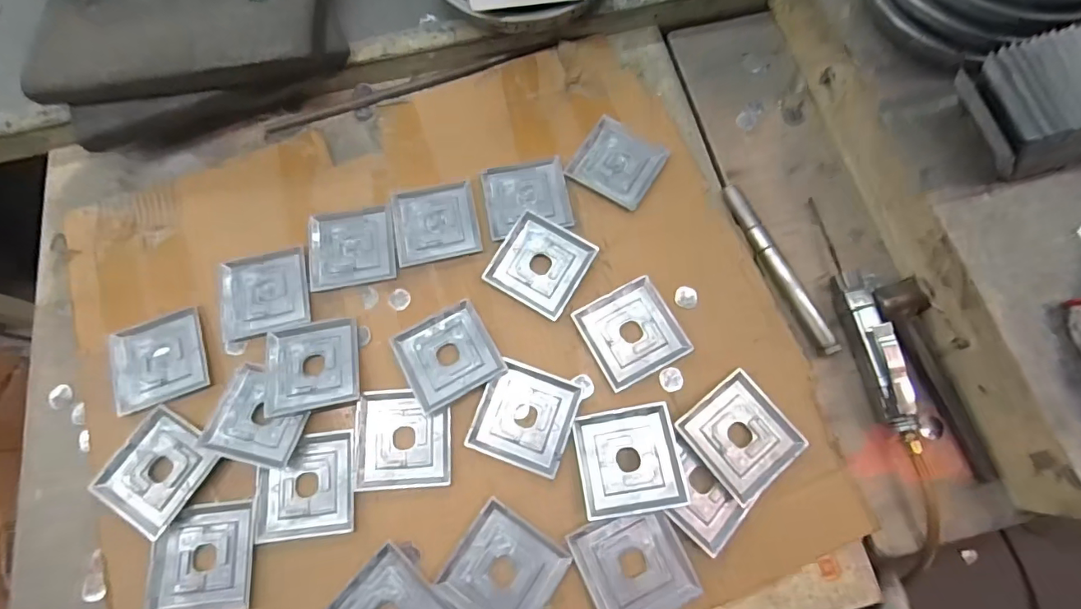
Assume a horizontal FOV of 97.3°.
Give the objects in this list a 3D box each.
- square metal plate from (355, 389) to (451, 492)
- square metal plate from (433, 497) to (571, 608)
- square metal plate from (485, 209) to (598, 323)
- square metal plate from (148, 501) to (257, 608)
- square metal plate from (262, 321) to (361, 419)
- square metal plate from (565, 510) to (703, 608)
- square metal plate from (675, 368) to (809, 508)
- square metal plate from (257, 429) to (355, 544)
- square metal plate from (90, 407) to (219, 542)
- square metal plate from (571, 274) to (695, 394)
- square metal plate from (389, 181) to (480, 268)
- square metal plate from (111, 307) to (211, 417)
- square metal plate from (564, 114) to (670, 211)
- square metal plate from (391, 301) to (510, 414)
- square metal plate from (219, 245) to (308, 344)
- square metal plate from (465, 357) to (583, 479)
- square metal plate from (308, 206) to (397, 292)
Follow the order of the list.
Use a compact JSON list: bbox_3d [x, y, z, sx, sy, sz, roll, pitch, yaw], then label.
[{"bbox_3d":[-0.131,0.127,0.453,0.090,0.006,0.090,-4,73,0],"label":"square metal plate"},{"bbox_3d":[-0.034,0.236,0.418,0.087,0.006,0.090,34,77,10],"label":"square metal plate"},{"bbox_3d":[0.000,-0.042,0.498,0.089,0.013,0.088,32,76,9],"label":"square metal plate"},{"bbox_3d":[-0.304,0.230,0.430,0.088,0.007,0.090,-6,74,-1],"label":"square metal plate"},{"bbox_3d":[-0.228,0.060,0.474,0.089,0.010,0.087,-11,74,-3],"label":"square metal plate"},{"bbox_3d":[0.082,0.227,0.414,0.088,0.005,0.087,-24,75,-6],"label":"square metal plate"},{"bbox_3d":[0.186,0.121,0.442,0.088,0.017,0.090,-37,76,-9],"label":"square metal plate"},{"bbox_3d":[-0.219,0.169,0.445,0.089,0.005,0.090,-7,74,-1],"label":"square metal plate"},{"bbox_3d":[-0.362,0.155,0.449,0.085,0.010,0.090,30,76,9],"label":"square metal plate"},{"bbox_3d":[0.092,0.027,0.476,0.090,0.011,0.090,-26,75,-7],"label":"square metal plate"},{"bbox_3d":[-0.115,-0.090,0.521,0.089,0.004,0.088,-12,74,-3],"label":"square metal plate"},{"bbox_3d":[-0.388,0.057,0.485,0.090,0.004,0.087,-19,74,-5],"label":"square metal plate"},{"bbox_3d":[0.088,-0.161,0.540,0.090,0.004,0.091,32,76,9],"label":"square metal plate"},{"bbox_3d":[-0.092,0.049,0.473,0.089,0.011,0.091,-29,75,-8],"label":"square metal plate"},{"bbox_3d":[-0.291,-0.011,0.503,0.086,0.006,0.087,-13,74,-3],"label":"square metal plate"},{"bbox_3d":[-0.014,0.106,0.457,0.089,0.004,0.093,19,75,6],"label":"square metal plate"},{"bbox_3d":[-0.205,-0.063,0.516,0.090,0.004,0.088,-9,74,-2],"label":"square metal plate"}]

